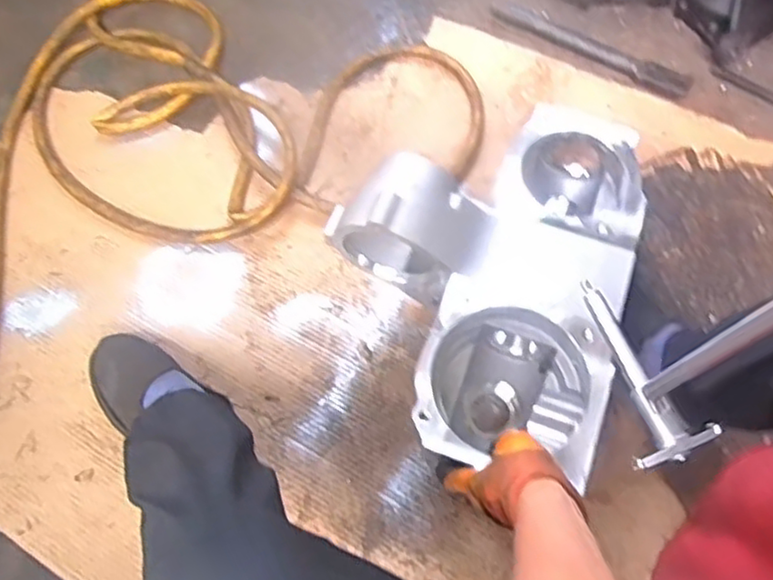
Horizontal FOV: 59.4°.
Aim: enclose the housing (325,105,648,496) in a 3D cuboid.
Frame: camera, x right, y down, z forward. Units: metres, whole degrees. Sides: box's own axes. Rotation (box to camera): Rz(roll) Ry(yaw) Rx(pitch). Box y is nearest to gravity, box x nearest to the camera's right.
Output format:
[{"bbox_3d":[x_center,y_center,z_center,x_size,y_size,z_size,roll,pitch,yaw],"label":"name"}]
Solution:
[{"bbox_3d":[0.111,-0.021,0.800,0.318,0.216,0.437,16,69,10],"label":"housing"}]

